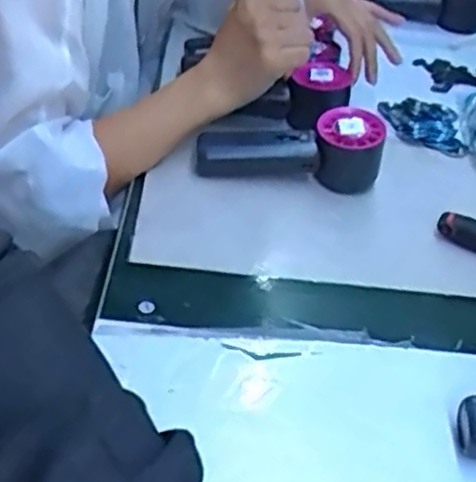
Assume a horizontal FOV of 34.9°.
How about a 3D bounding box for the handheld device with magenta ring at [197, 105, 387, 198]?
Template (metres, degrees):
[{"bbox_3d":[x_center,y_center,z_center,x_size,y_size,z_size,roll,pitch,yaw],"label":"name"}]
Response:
[{"bbox_3d":[0.043,-0.085,0.648,0.151,0.056,0.055,6,39,-3],"label":"handheld device with magenta ring"}]

